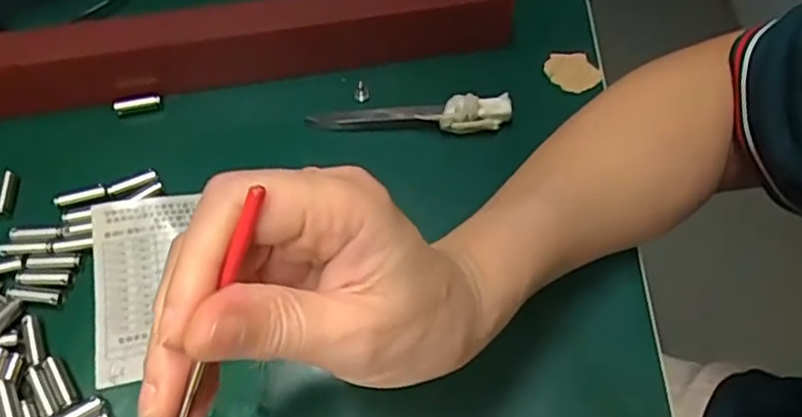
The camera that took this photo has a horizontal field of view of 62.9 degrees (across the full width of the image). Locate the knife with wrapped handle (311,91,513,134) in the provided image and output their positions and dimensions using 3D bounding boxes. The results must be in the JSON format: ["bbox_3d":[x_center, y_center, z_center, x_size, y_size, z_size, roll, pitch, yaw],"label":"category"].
[{"bbox_3d":[0.005,-0.049,0.345,0.104,0.021,0.013,-1,57,-2],"label":"knife with wrapped handle"}]

